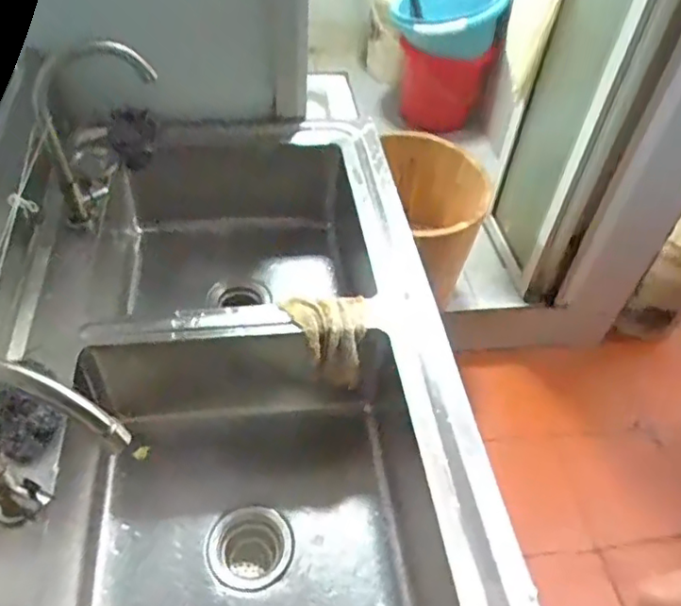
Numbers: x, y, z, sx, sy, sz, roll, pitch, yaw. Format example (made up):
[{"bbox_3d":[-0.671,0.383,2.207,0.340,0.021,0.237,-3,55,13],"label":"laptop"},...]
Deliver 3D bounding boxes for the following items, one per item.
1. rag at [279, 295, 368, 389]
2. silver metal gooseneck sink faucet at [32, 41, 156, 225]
[{"bbox_3d":[-0.015,0.049,0.786,0.101,0.063,0.098,-5,49,-10],"label":"rag"},{"bbox_3d":[-0.320,-0.232,0.822,0.160,0.225,0.044,-24,55,-25],"label":"silver metal gooseneck sink faucet"}]

